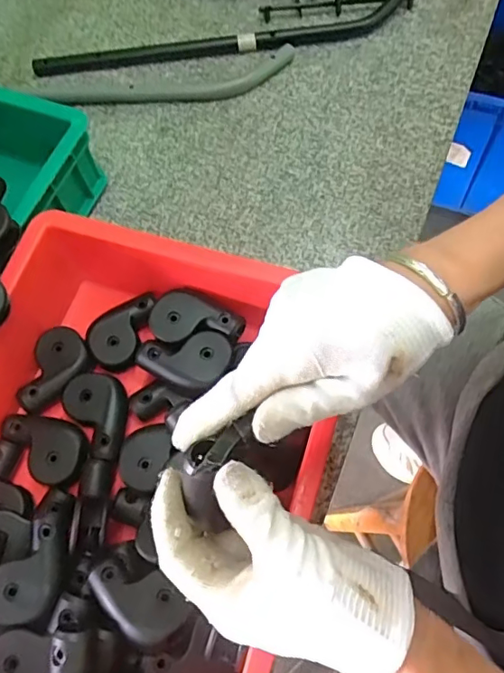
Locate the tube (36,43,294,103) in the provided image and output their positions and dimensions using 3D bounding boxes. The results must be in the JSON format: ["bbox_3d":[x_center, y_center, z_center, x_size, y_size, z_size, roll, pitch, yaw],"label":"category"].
[{"bbox_3d":[-0.097,-0.279,0.581,0.282,0.017,0.049,-5,67,1],"label":"tube"}]

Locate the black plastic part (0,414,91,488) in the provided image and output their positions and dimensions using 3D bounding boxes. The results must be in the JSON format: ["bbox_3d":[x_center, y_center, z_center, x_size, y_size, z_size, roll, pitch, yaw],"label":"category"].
[{"bbox_3d":[-0.161,0.083,0.421,0.069,0.019,0.045,40,75,17],"label":"black plastic part"}]

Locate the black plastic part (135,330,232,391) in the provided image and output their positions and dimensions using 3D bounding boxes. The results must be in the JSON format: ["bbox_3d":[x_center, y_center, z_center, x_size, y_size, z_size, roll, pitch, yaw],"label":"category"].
[{"bbox_3d":[-0.051,0.017,0.419,0.069,0.026,0.046,20,70,11],"label":"black plastic part"}]

